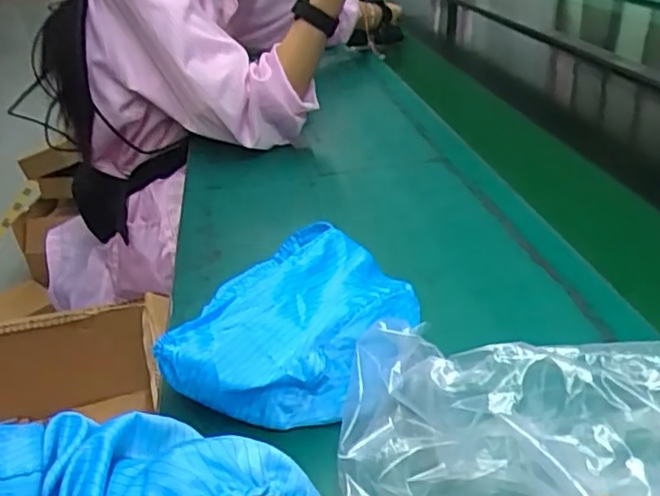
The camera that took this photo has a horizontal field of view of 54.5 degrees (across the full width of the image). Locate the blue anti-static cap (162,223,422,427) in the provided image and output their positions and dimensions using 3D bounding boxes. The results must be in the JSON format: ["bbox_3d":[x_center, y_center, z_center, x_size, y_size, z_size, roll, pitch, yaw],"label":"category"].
[{"bbox_3d":[-0.009,0.045,0.507,0.153,0.067,0.223,8,32,20],"label":"blue anti-static cap"}]

